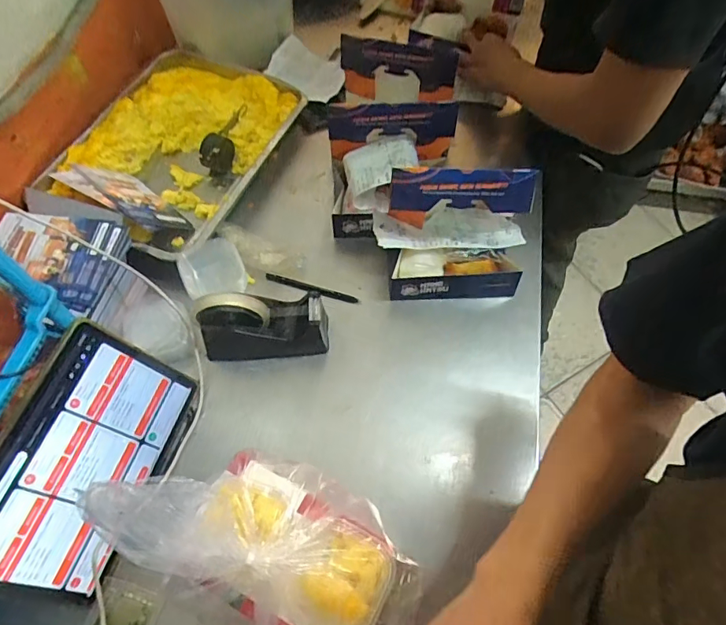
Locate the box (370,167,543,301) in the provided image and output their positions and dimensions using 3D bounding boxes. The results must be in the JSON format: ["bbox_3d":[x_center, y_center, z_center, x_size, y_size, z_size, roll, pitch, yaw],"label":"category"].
[{"bbox_3d":[0.115,-0.095,0.638,0.196,0.159,0.105,4,63,1],"label":"box"}]

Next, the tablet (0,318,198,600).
[{"bbox_3d":[-0.287,0.153,0.499,0.009,0.165,0.250,-2,55,37],"label":"tablet"}]

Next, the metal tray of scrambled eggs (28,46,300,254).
[{"bbox_3d":[-0.289,-0.268,0.755,0.276,0.067,0.370,23,65,11],"label":"metal tray of scrambled eggs"}]

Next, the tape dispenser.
[{"bbox_3d":[-0.123,0.017,0.606,0.152,0.093,0.059,-5,63,-3],"label":"tape dispenser"}]

